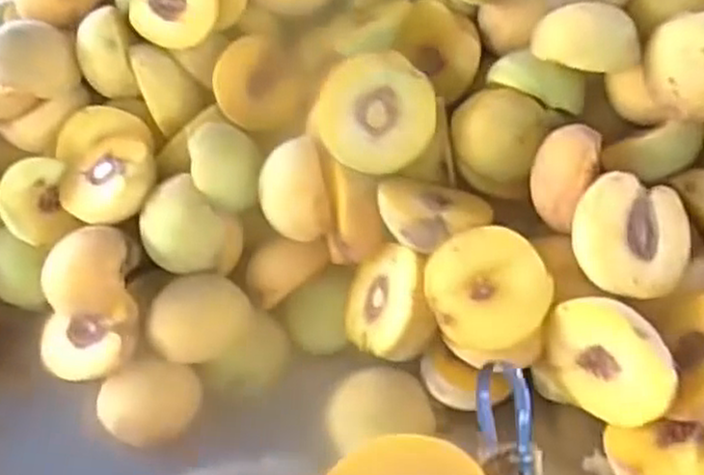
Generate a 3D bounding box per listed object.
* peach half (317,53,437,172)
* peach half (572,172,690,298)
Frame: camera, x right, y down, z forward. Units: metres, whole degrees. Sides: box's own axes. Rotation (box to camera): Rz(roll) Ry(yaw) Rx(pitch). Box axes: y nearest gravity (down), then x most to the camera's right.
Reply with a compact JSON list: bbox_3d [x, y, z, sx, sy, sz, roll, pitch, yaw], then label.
[{"bbox_3d":[0.015,-0.077,0.465,0.070,0.026,0.070,0,86,5],"label":"peach half"},{"bbox_3d":[0.156,0.001,0.415,0.073,0.028,0.064,5,82,-25],"label":"peach half"}]

